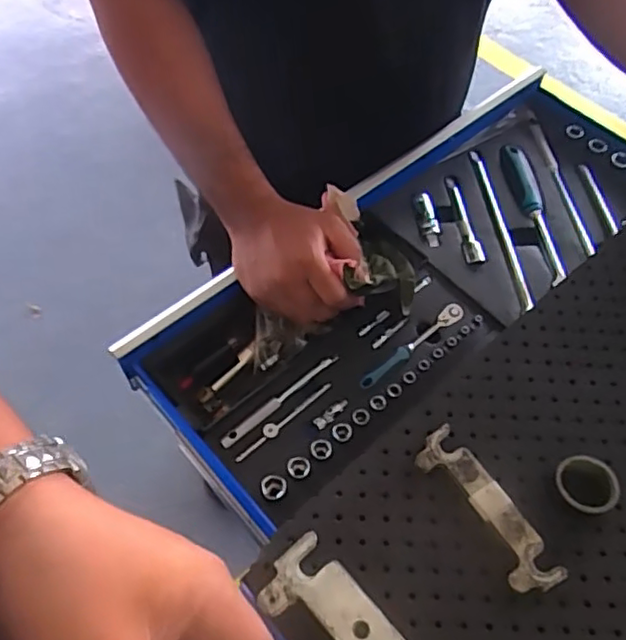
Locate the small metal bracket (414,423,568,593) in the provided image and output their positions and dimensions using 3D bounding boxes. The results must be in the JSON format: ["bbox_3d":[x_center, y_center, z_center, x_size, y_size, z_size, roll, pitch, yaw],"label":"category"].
[{"bbox_3d":[0.117,0.129,0.424,0.038,0.008,0.120,-31,63,-18],"label":"small metal bracket"}]

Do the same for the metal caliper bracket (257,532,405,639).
[{"bbox_3d":[0.022,0.196,0.377,0.052,0.014,0.127,-37,65,-21],"label":"metal caliper bracket"}]

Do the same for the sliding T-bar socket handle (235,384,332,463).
[{"bbox_3d":[-0.026,0.089,0.553,0.107,0.007,0.012,-35,65,-20],"label":"sliding T-bar socket handle"}]

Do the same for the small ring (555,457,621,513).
[{"bbox_3d":[0.186,0.114,0.425,0.040,0.019,0.036,-8,59,-5],"label":"small ring"}]

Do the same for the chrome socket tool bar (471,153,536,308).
[{"bbox_3d":[0.204,-0.102,0.679,0.016,0.008,0.216,-7,59,-3],"label":"chrome socket tool bar"}]

